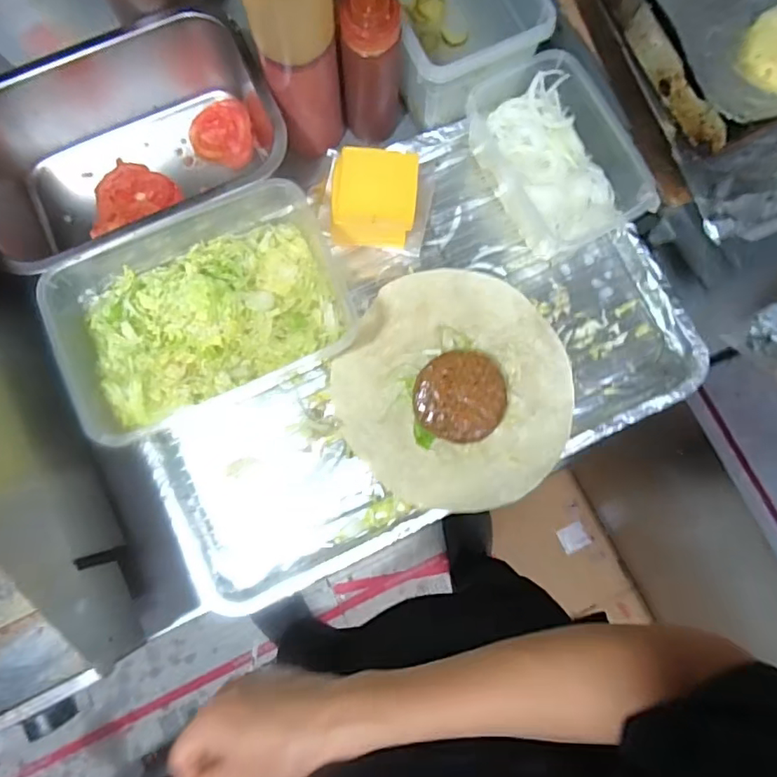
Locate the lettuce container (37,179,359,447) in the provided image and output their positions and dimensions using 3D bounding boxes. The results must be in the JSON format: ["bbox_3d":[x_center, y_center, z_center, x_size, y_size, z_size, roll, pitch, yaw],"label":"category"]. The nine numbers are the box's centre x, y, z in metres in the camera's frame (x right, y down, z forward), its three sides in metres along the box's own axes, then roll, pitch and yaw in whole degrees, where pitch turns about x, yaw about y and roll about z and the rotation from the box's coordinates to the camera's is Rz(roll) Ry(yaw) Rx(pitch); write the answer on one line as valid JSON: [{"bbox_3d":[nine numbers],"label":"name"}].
[{"bbox_3d":[-0.186,-0.081,0.553,0.268,0.086,0.193,-25,83,-5],"label":"lettuce container"}]

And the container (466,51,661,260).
[{"bbox_3d":[0.182,-0.250,0.592,0.129,0.057,0.200,-30,84,-6],"label":"container"}]

